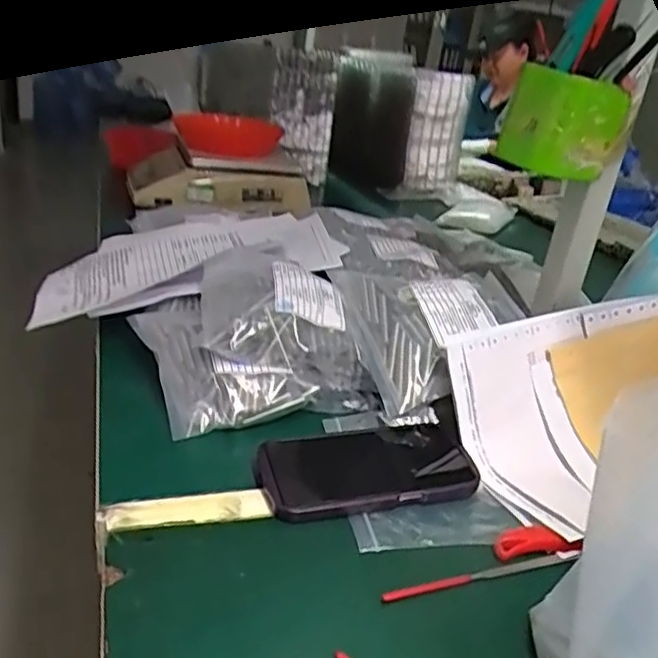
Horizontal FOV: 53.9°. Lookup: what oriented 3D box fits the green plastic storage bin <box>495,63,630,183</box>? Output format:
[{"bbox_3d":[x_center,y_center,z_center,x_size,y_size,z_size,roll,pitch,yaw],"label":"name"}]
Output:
[{"bbox_3d":[0.206,-0.182,0.574,0.077,0.083,0.082,-8,28,-29],"label":"green plastic storage bin"}]

